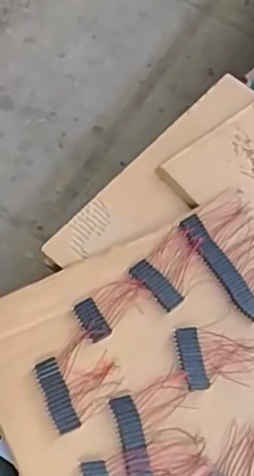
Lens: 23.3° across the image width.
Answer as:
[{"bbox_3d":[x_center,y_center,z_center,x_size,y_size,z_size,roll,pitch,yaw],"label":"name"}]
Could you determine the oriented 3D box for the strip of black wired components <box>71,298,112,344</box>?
[{"bbox_3d":[-0.036,0.083,0.617,0.023,0.011,0.047,-27,69,-22],"label":"strip of black wired components"}]

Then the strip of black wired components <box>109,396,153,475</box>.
[{"bbox_3d":[0.008,0.196,0.557,0.023,0.007,0.103,-10,64,-14],"label":"strip of black wired components"}]

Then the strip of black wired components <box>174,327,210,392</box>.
[{"bbox_3d":[0.063,0.118,0.606,0.023,0.008,0.062,-8,63,-14],"label":"strip of black wired components"}]

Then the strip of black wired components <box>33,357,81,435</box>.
[{"bbox_3d":[-0.066,0.147,0.575,0.023,0.007,0.069,-16,65,-17],"label":"strip of black wired components"}]

